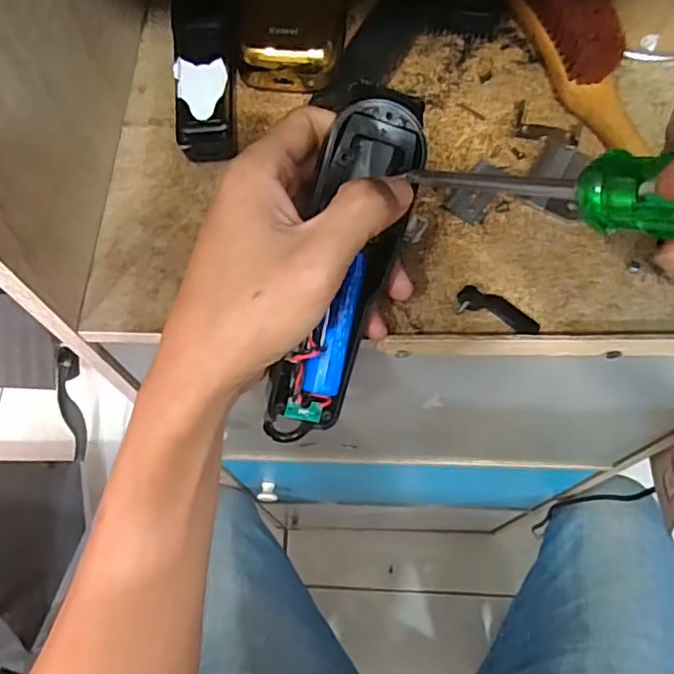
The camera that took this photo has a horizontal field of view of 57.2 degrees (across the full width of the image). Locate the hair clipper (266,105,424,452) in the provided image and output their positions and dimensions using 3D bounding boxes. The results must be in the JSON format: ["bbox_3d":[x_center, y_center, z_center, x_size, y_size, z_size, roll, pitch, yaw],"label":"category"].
[{"bbox_3d":[0.002,-0.027,0.285,0.038,0.025,0.156,17,101,8],"label":"hair clipper"}]

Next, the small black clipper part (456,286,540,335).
[{"bbox_3d":[0.081,-0.013,0.309,0.042,0.008,0.014,17,69,8],"label":"small black clipper part"}]

